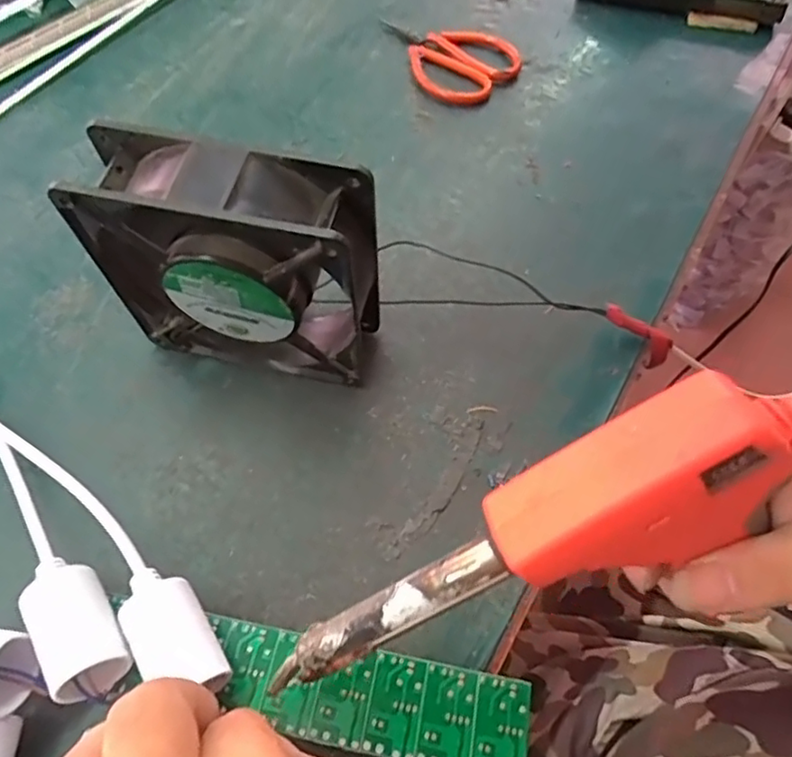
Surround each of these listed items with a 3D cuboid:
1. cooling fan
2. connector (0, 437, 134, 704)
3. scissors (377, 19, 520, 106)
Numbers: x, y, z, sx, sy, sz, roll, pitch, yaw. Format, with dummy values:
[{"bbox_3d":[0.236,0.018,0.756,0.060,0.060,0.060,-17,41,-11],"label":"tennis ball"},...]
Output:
[{"bbox_3d":[-0.071,-0.049,0.283,0.119,0.122,0.041,12,61,5],"label":"cooling fan"},{"bbox_3d":[-0.168,0.052,0.271,0.027,0.041,0.192,-34,67,-19],"label":"connector"},{"bbox_3d":[0.035,-0.251,0.466,0.117,0.010,0.078,40,67,19],"label":"scissors"}]

